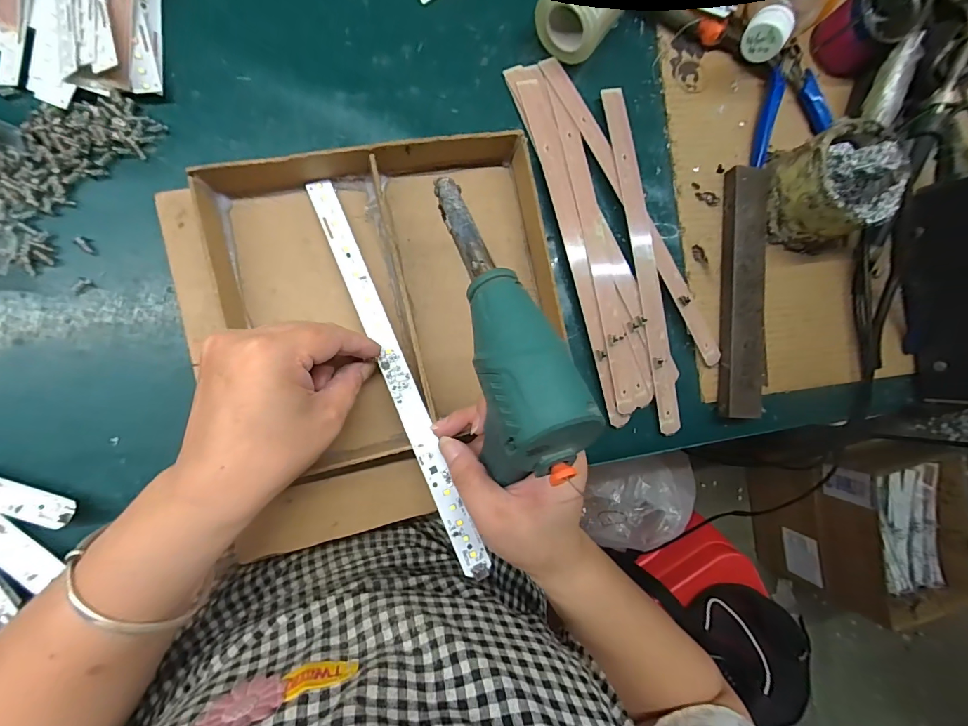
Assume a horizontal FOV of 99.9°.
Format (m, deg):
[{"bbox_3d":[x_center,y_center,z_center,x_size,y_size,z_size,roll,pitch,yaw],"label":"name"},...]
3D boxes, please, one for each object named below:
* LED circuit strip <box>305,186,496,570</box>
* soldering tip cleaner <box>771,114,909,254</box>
[{"bbox_3d":[-0.061,0.002,0.271,0.017,0.009,0.279,-23,81,-10],"label":"LED circuit strip"},{"bbox_3d":[0.284,-0.141,0.325,0.084,0.071,0.089,-21,92,-11],"label":"soldering tip cleaner"}]

